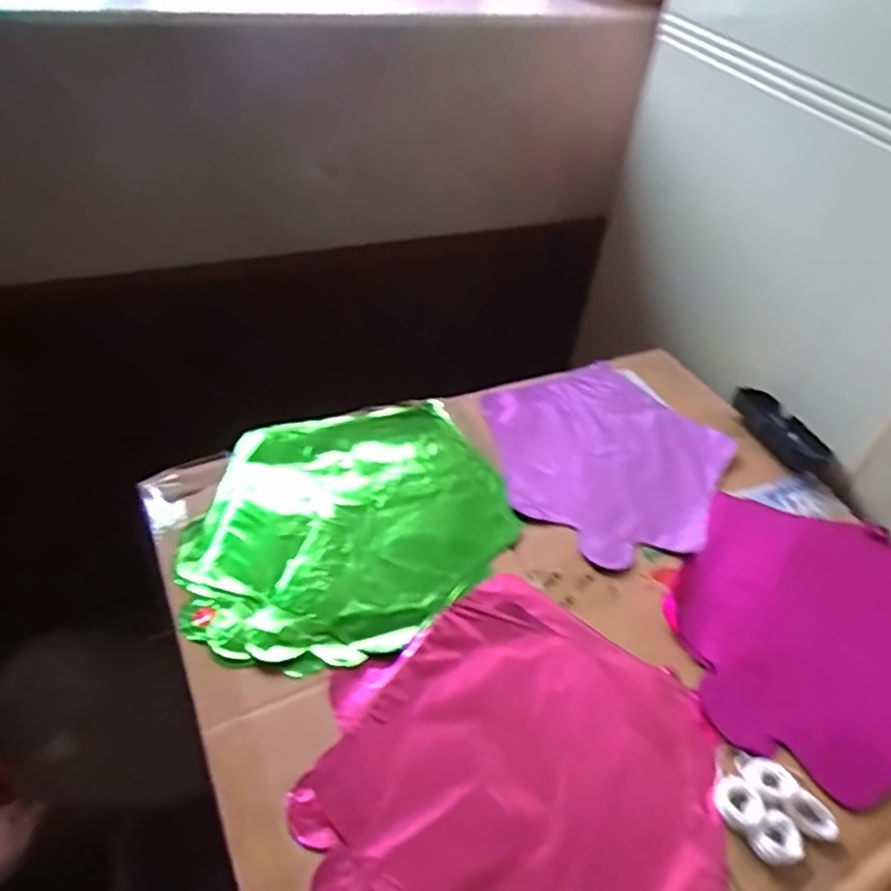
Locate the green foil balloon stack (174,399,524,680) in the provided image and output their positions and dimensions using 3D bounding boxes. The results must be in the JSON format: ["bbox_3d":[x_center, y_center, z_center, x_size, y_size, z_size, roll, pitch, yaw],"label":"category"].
[{"bbox_3d":[-0.076,0.059,0.543,0.255,0.012,0.237,-12,48,-19],"label":"green foil balloon stack"}]

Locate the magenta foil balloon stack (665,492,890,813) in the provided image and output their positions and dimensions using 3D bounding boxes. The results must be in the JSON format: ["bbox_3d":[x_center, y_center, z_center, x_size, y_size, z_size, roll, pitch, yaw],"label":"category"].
[{"bbox_3d":[0.291,0.136,0.509,0.232,0.004,0.240,7,45,-1],"label":"magenta foil balloon stack"}]

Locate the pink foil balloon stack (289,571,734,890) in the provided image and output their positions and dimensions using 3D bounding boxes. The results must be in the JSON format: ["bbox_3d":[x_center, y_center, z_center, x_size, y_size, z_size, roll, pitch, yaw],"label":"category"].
[{"bbox_3d":[0.055,0.210,0.401,0.231,0.006,0.243,29,48,20],"label":"pink foil balloon stack"}]

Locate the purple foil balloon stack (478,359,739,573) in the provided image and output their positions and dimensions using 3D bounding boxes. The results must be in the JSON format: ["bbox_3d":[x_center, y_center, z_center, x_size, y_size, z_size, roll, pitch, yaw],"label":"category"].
[{"bbox_3d":[0.147,0.005,0.628,0.225,0.009,0.221,37,52,27],"label":"purple foil balloon stack"}]

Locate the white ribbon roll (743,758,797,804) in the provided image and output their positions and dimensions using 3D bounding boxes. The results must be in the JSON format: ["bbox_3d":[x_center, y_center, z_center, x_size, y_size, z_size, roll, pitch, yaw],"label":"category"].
[{"bbox_3d":[0.203,0.209,0.421,0.027,0.009,0.027,4,45,-4],"label":"white ribbon roll"}]

